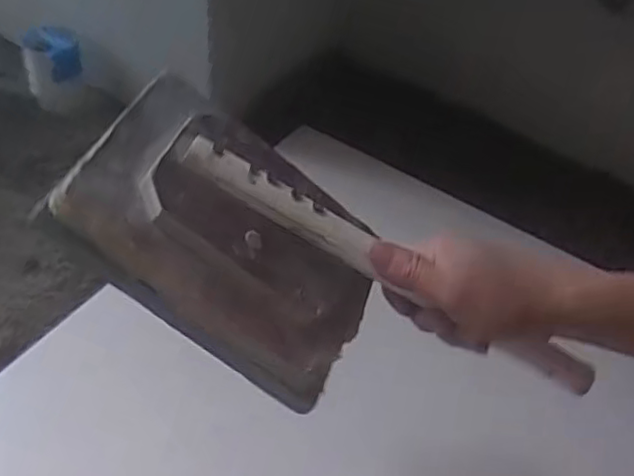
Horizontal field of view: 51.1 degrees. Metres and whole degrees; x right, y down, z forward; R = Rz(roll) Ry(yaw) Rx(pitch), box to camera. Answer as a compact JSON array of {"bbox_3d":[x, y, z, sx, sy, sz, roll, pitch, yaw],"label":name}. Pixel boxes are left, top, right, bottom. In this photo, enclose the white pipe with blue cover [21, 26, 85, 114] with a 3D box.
[{"bbox_3d":[-0.377,-0.240,0.946,0.084,0.110,0.079,-16,47,-16],"label":"white pipe with blue cover"}]

